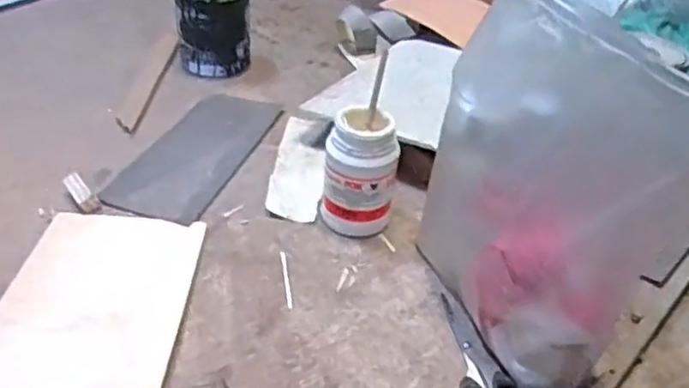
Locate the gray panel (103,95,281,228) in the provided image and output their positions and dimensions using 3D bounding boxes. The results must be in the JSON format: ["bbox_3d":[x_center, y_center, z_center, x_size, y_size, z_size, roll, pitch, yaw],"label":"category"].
[{"bbox_3d":[-0.189,-0.056,0.850,0.122,0.009,0.274,16,39,10],"label":"gray panel"}]

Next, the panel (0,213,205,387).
[{"bbox_3d":[-0.239,0.102,0.627,0.168,0.016,0.261,5,38,-4],"label":"panel"}]

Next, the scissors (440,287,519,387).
[{"bbox_3d":[0.124,0.149,0.629,0.056,0.015,0.161,-1,39,-11],"label":"scissors"}]

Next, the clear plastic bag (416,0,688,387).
[{"bbox_3d":[0.161,-0.001,0.579,0.094,0.297,0.272,-8,40,-18],"label":"clear plastic bag"}]

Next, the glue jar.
[{"bbox_3d":[0.017,-0.020,0.723,0.082,0.130,0.071,9,38,1],"label":"glue jar"}]

